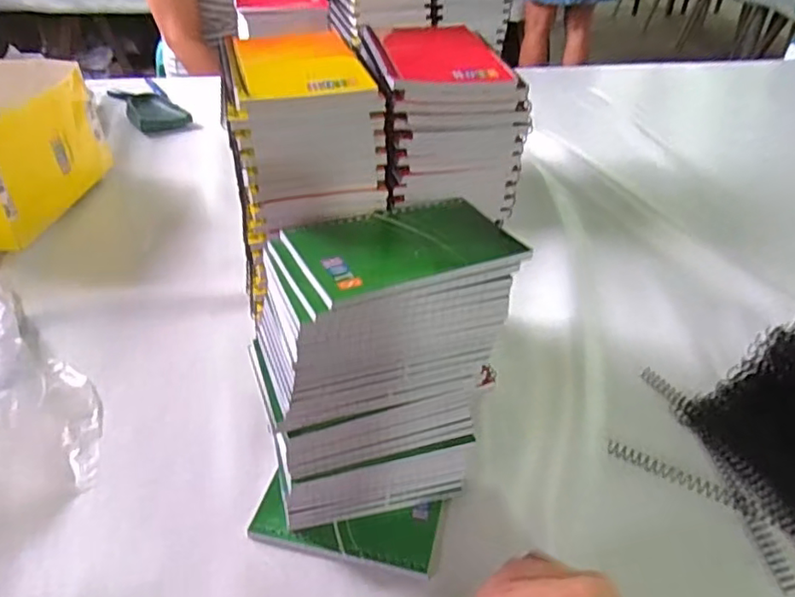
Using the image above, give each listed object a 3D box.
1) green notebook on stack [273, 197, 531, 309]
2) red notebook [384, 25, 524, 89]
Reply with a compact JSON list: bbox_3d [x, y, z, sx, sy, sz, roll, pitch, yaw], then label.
[{"bbox_3d":[0.006,-0.034,0.365,0.131,0.007,0.077,-16,42,-21],"label":"green notebook on stack"},{"bbox_3d":[0.031,-0.174,0.429,0.074,0.007,0.123,-7,40,-11],"label":"red notebook"}]

